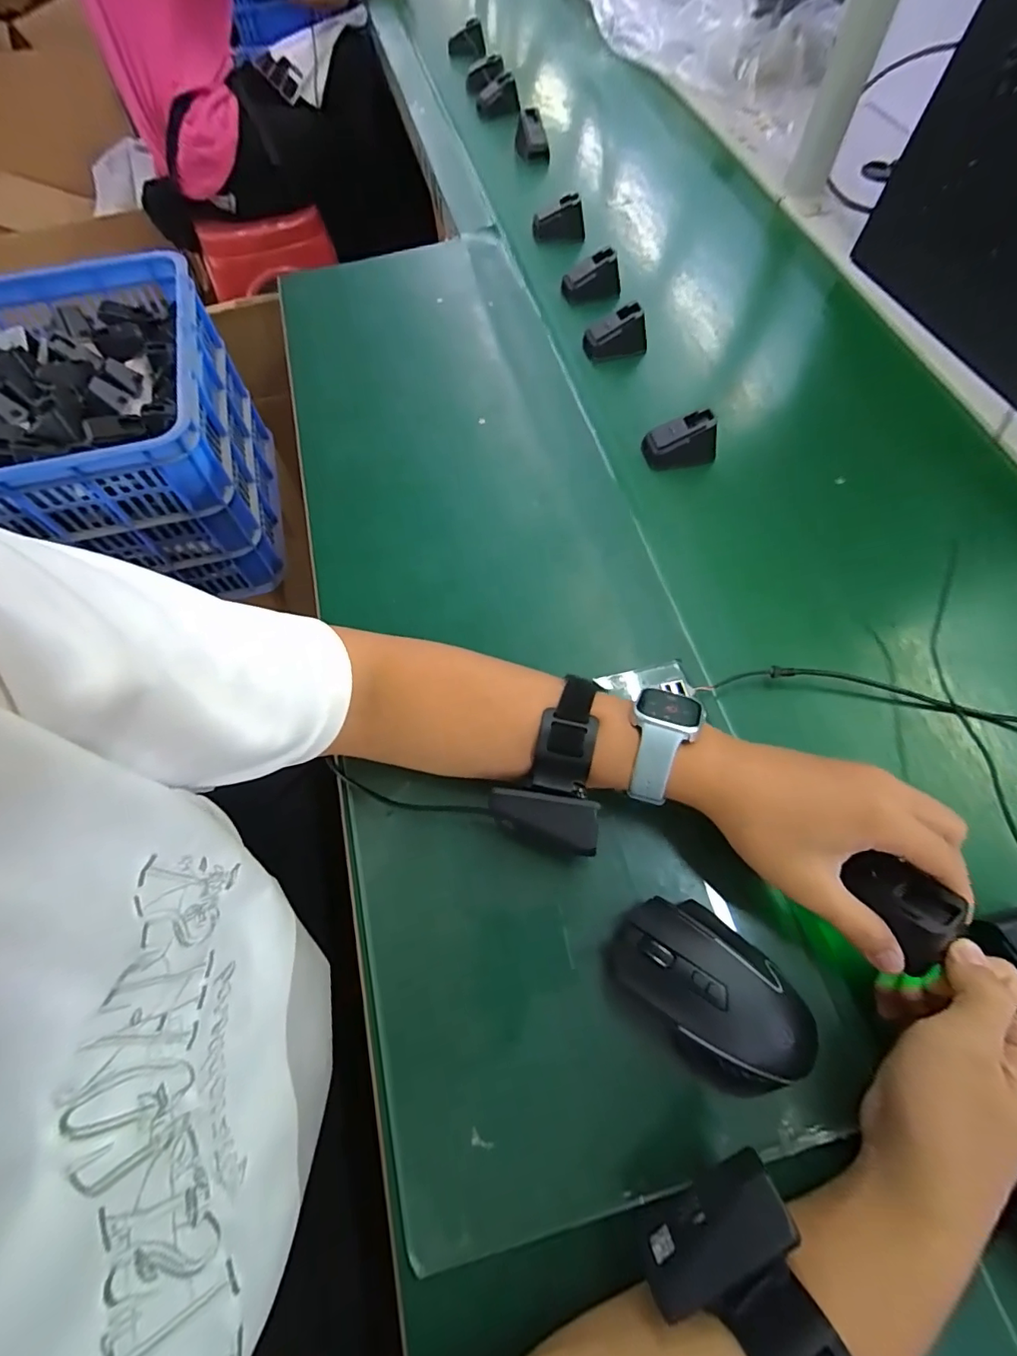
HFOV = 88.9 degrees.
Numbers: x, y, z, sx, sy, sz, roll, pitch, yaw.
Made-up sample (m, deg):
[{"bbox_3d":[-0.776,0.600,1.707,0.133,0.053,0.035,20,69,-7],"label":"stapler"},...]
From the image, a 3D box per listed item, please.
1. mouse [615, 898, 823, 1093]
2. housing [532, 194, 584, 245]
[{"bbox_3d":[0.118,0.184,0.302,0.071,0.046,0.118,-42,71,-17],"label":"mouse"},{"bbox_3d":[0.066,-0.591,0.668,0.066,0.031,0.050,3,65,3],"label":"housing"}]

